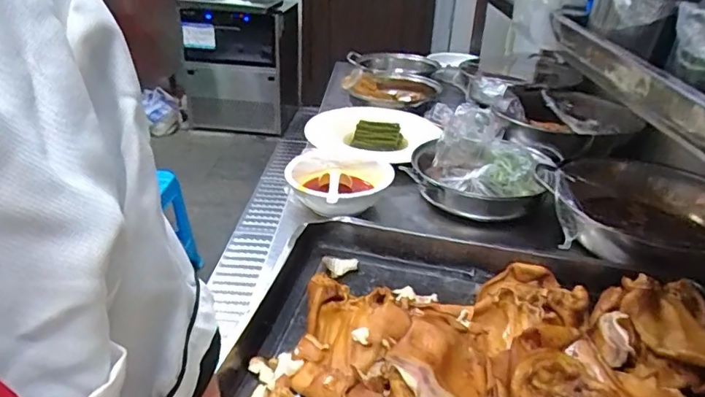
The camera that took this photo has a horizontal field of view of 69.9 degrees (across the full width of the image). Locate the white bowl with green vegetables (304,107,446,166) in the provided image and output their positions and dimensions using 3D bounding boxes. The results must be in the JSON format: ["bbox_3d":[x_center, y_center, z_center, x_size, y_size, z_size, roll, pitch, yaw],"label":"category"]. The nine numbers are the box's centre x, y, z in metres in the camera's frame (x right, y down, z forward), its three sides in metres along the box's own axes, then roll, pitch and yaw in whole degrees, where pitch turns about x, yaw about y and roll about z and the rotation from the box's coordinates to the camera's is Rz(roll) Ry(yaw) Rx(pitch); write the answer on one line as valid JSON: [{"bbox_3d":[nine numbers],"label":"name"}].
[{"bbox_3d":[0.050,-0.157,1.213,0.305,0.061,0.304,17,32,25],"label":"white bowl with green vegetables"}]

